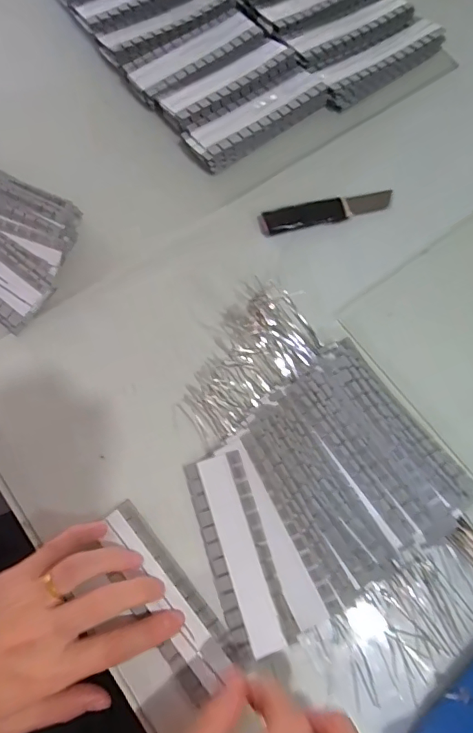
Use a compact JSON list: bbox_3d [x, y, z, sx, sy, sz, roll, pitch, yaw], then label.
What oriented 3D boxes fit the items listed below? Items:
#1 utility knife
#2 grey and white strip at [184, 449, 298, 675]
[{"bbox_3d":[0.075,-0.127,0.404,0.112,0.004,0.022,-13,72,-6],"label":"utility knife"},{"bbox_3d":[0.001,0.121,0.323,0.039,0.009,0.125,-17,73,-7],"label":"grey and white strip"}]

